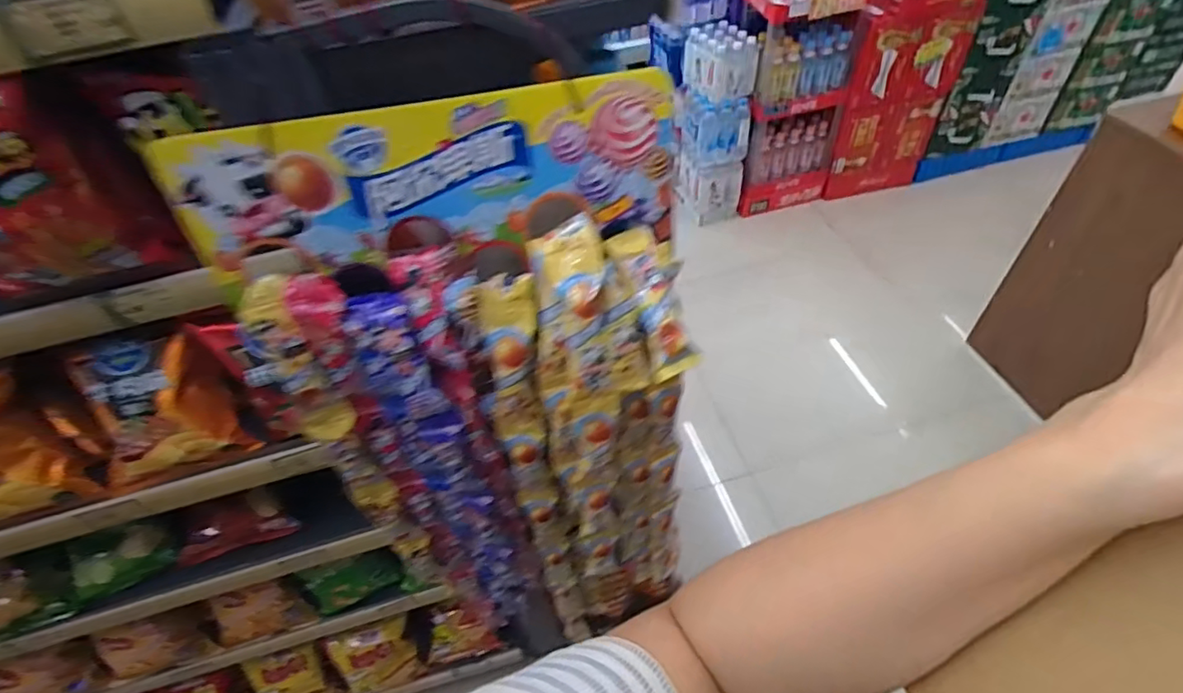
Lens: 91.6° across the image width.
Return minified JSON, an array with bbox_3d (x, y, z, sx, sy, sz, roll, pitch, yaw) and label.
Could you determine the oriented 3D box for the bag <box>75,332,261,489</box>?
[{"bbox_3d":[-0.484,0.063,0.640,0.135,0.156,0.093,-21,45,-14],"label":"bag"}]

